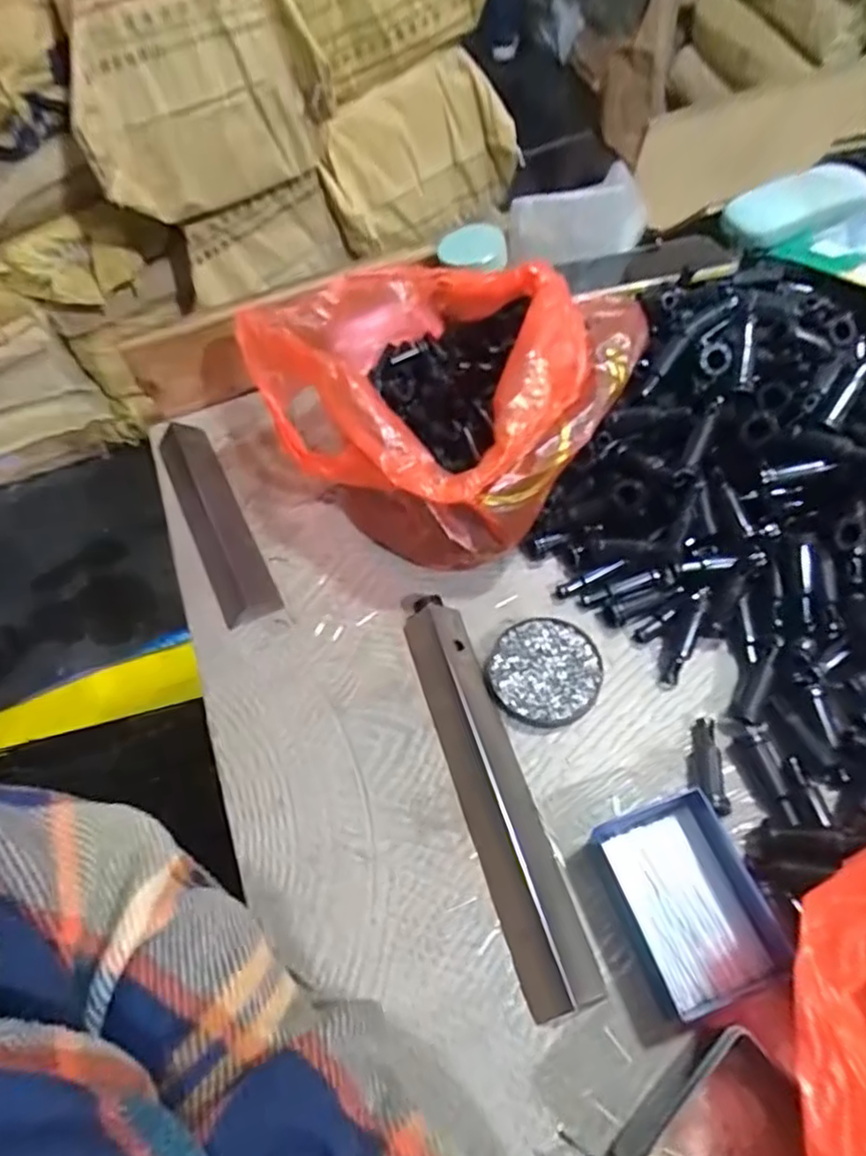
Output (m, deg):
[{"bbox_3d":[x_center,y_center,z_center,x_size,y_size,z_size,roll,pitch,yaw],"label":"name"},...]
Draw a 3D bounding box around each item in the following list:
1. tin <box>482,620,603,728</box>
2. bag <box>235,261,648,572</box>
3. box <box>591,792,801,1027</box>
[{"bbox_3d":[0.085,0.072,0.507,0.080,0.020,0.083,-3,58,5],"label":"tin"},{"bbox_3d":[0.009,-0.169,0.592,0.287,0.155,0.275,30,66,23],"label":"bag"},{"bbox_3d":[0.158,0.197,0.413,0.080,0.028,0.110,-20,58,-6],"label":"box"}]

